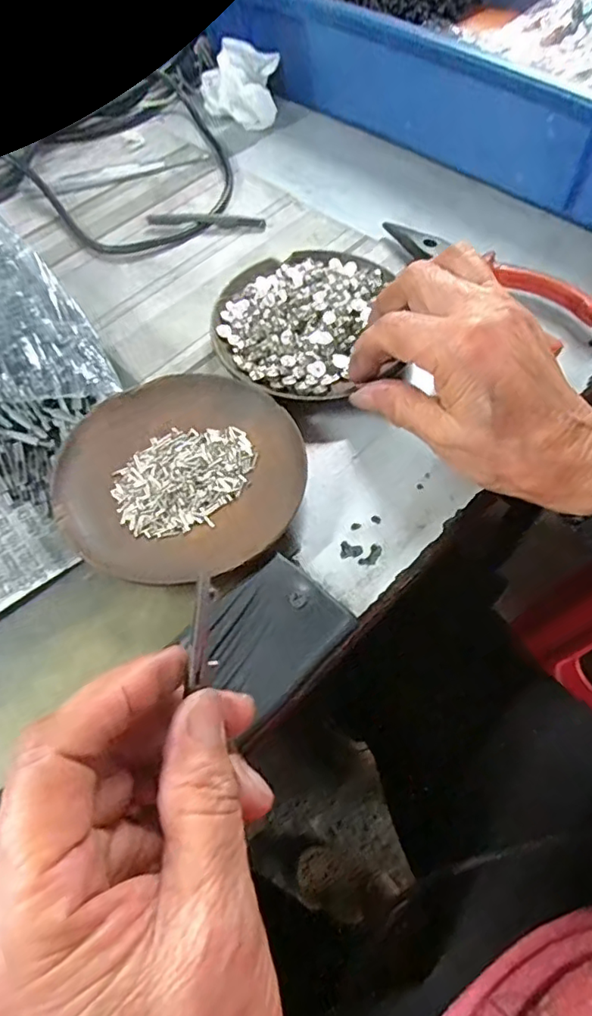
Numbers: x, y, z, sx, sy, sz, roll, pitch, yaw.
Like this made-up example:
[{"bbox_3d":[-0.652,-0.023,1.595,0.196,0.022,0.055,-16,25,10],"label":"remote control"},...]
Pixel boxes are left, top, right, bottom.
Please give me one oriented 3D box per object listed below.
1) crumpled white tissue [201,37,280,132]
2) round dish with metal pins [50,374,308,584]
[{"bbox_3d":[-0.044,-0.327,0.434,0.060,0.047,0.069,-5,59,0],"label":"crumpled white tissue"},{"bbox_3d":[-0.053,-0.017,0.266,0.111,0.016,0.110,-1,59,2],"label":"round dish with metal pins"}]

